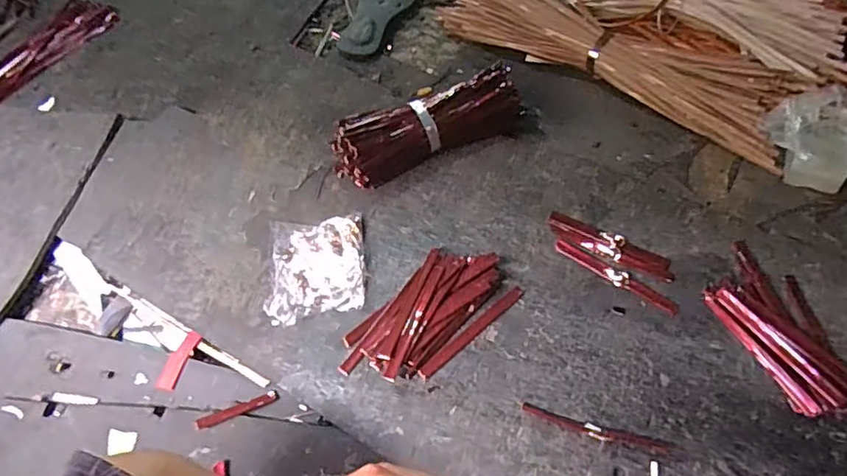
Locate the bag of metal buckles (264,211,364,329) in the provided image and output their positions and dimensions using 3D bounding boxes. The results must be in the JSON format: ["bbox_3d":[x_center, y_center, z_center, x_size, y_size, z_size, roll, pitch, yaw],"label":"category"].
[{"bbox_3d":[-0.127,0.034,0.698,0.111,0.023,0.132,-7,59,-2],"label":"bag of metal buckles"}]

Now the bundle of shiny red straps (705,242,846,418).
[{"bbox_3d":[0.363,0.089,0.592,0.094,0.027,0.182,-22,60,-11],"label":"bundle of shiny red straps"}]

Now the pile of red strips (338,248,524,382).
[{"bbox_3d":[0.005,0.085,0.637,0.192,0.028,0.103,-37,64,-18],"label":"pile of red strips"}]

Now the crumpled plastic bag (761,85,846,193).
[{"bbox_3d":[0.497,-0.125,0.723,0.123,0.053,0.127,-23,60,-11],"label":"crumpled plastic bag"}]

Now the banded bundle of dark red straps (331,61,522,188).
[{"bbox_3d":[0.007,-0.147,0.770,0.255,0.063,0.078,-21,60,-10],"label":"banded bundle of dark red straps"}]

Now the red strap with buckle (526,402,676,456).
[{"bbox_3d":[0.168,0.186,0.566,0.141,0.009,0.014,14,60,11],"label":"red strap with buckle"}]

